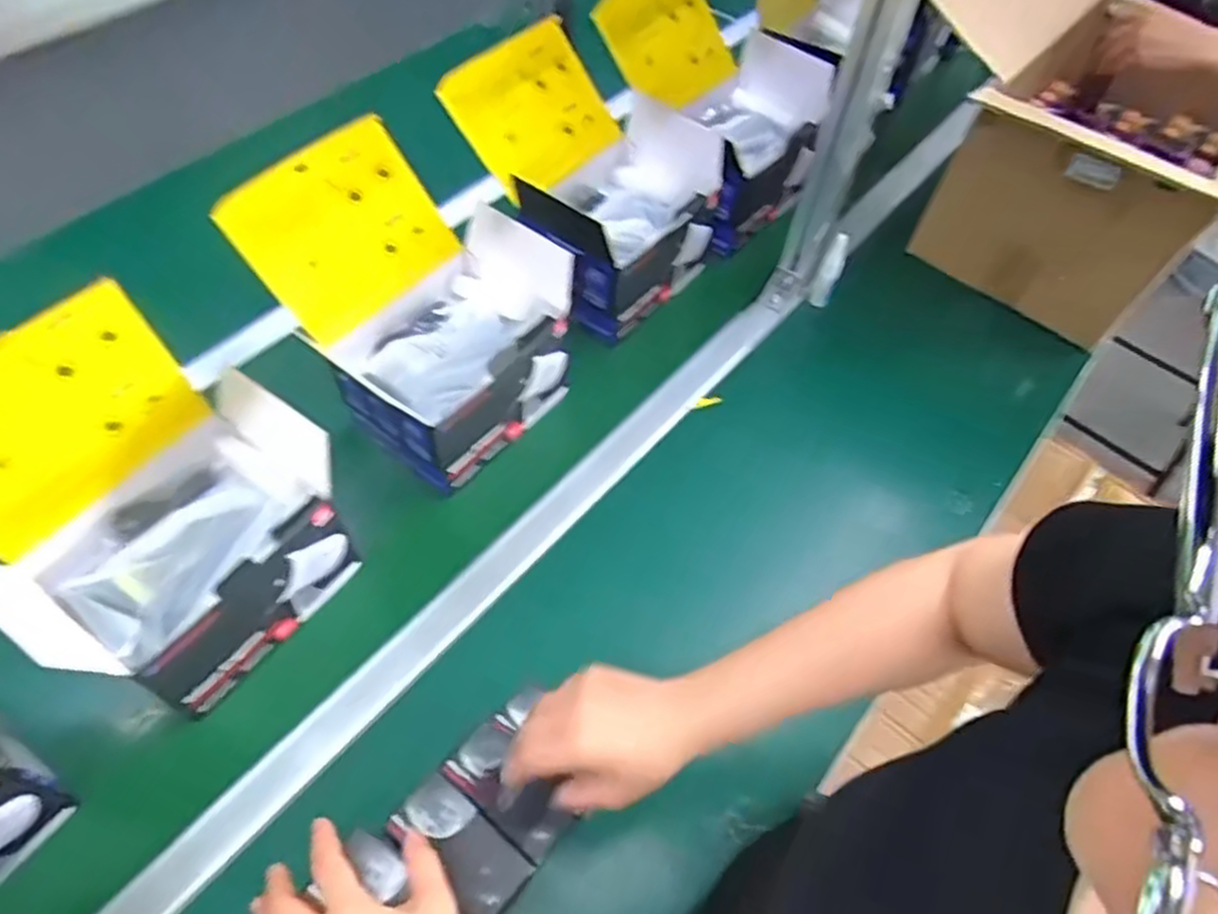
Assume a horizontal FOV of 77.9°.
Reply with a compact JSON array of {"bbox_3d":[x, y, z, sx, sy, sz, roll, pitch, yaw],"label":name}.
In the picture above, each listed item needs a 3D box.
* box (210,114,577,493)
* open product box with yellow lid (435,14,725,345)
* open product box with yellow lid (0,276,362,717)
[{"bbox_3d":[-0.204,-0.167,0.812,0.262,0.228,0.262,34,60,17],"label":"box"},{"bbox_3d":[-0.019,-0.344,0.949,0.276,0.229,0.250,36,60,18],"label":"open product box with yellow lid"},{"bbox_3d":[-0.389,0.047,0.646,0.209,0.263,0.244,34,60,17],"label":"open product box with yellow lid"}]

